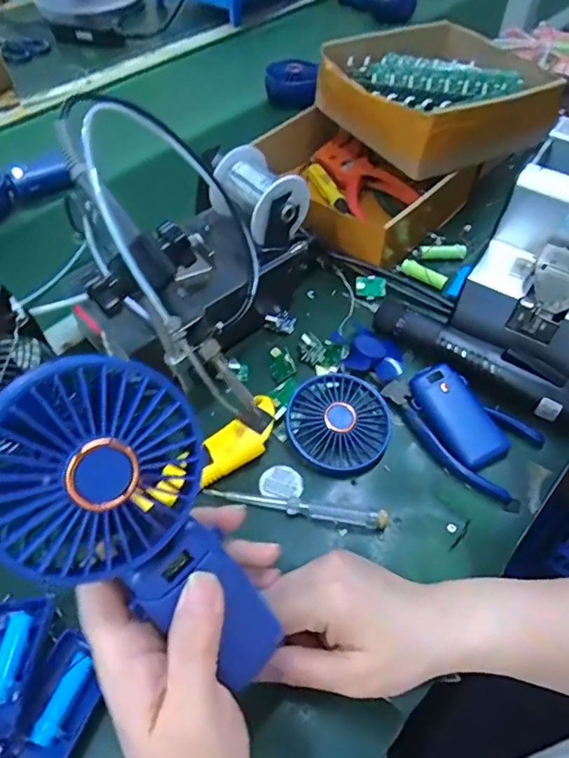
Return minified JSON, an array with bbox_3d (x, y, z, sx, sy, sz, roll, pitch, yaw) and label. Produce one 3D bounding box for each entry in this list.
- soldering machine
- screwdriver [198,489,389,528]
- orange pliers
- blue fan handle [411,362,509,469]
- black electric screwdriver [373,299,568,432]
[{"bbox_3d":[-0.057,-0.092,0.409,0.123,0.212,0.256,10,53,8],"label":"soldering machine"},{"bbox_3d":[0.009,0.099,0.398,0.137,0.013,0.013,7,53,5],"label":"screwdriver"},{"bbox_3d":[0.090,-0.252,0.629,0.062,0.029,0.148,-22,56,-16],"label":"orange pliers"},{"bbox_3d":[0.147,0.028,0.437,0.050,0.018,0.095,-24,56,-17],"label":"blue fan handle"},{"bbox_3d":[0.170,-0.022,0.460,0.195,0.030,0.034,30,58,21],"label":"black electric screwdriver"}]

